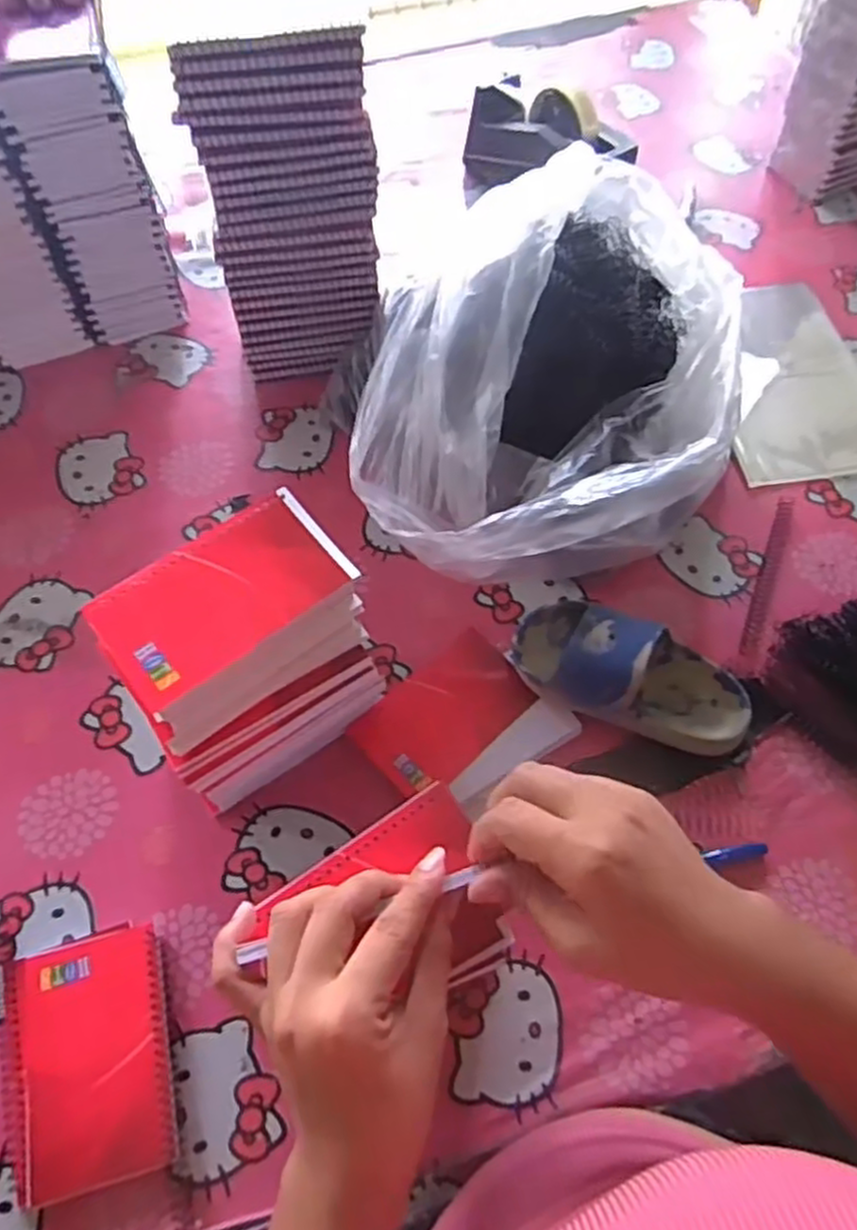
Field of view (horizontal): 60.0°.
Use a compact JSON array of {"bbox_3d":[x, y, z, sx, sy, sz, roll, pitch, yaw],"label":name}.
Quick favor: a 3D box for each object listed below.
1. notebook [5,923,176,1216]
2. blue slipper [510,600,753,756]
[{"bbox_3d":[-0.205,0.268,0.451,0.094,0.013,0.132,-15,62,-8],"label":"notebook"},{"bbox_3d":[0.151,0.043,0.550,0.178,0.064,0.080,21,64,12],"label":"blue slipper"}]

